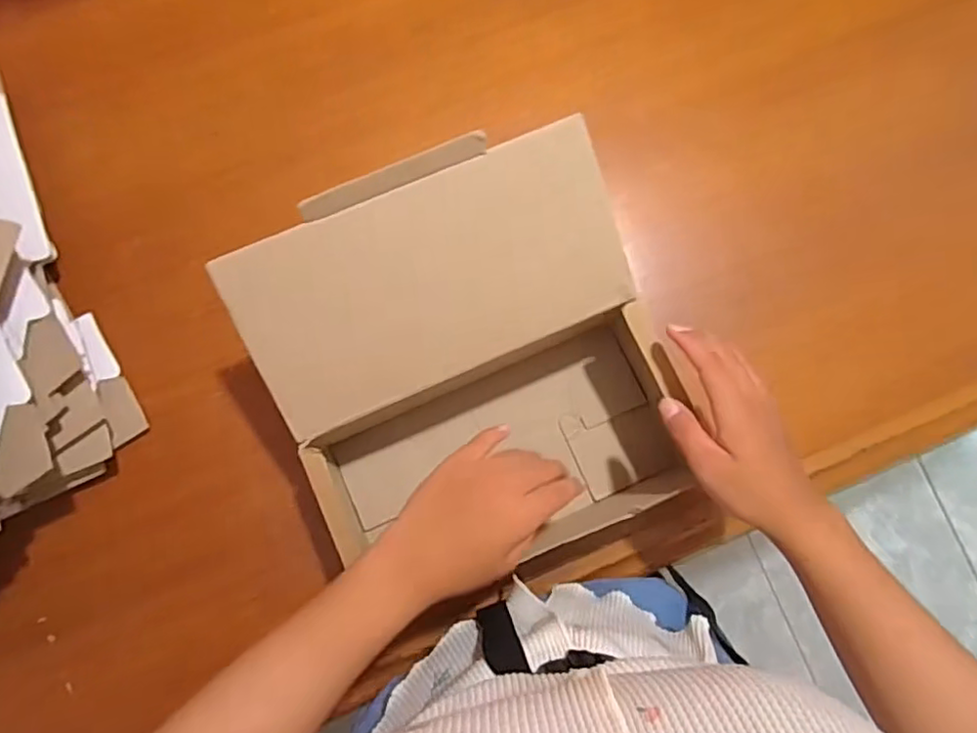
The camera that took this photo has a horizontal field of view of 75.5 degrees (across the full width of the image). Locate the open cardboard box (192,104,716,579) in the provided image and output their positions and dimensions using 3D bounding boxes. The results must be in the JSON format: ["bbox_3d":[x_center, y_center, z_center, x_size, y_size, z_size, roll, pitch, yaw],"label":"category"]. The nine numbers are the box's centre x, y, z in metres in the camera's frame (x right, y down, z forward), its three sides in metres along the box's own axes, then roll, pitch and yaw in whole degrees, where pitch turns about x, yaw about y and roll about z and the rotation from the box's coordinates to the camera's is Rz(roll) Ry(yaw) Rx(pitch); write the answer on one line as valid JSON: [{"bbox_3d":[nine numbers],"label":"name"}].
[{"bbox_3d":[-0.012,0.012,0.476,0.269,0.166,0.278,-19,84,-3],"label":"open cardboard box"}]

